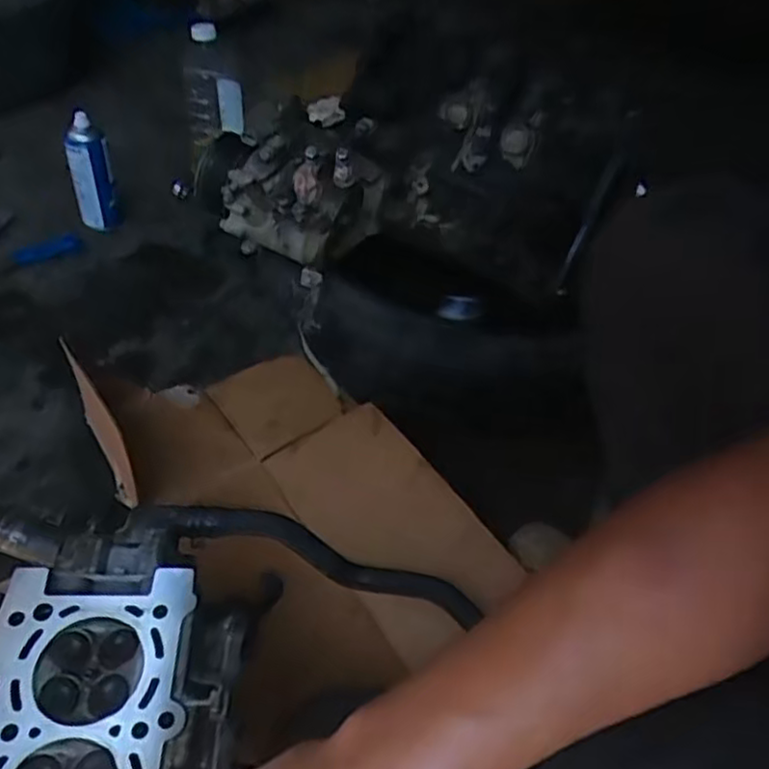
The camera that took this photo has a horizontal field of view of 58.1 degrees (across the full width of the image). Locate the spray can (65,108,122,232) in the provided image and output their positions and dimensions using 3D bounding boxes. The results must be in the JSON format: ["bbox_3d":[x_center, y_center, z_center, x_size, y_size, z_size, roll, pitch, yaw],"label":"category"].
[{"bbox_3d":[-0.476,-0.344,1.132,0.067,0.171,0.052,-17,50,-22],"label":"spray can"}]

